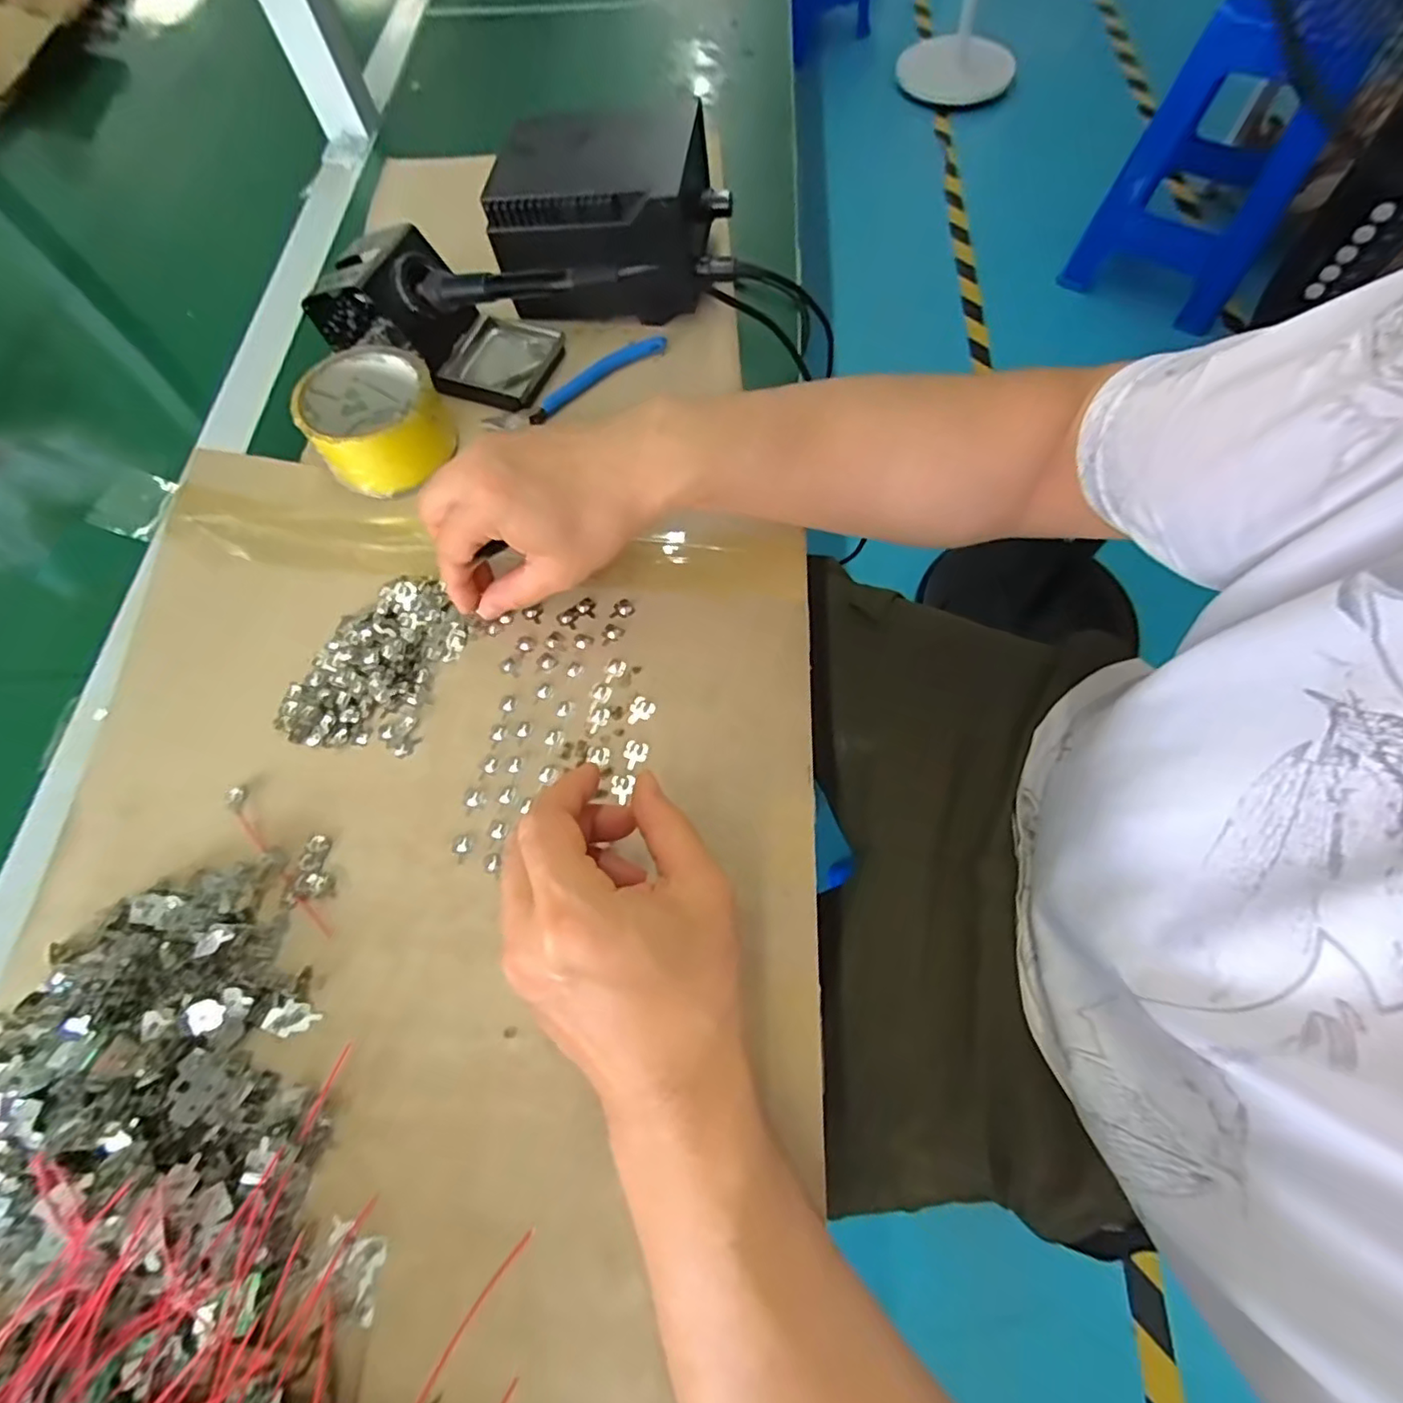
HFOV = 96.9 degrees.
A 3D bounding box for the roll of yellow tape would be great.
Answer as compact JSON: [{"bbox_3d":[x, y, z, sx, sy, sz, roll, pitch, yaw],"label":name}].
[{"bbox_3d":[-0.213,-0.187,0.413,0.083,0.045,0.085,-1,67,2],"label":"roll of yellow tape"}]

